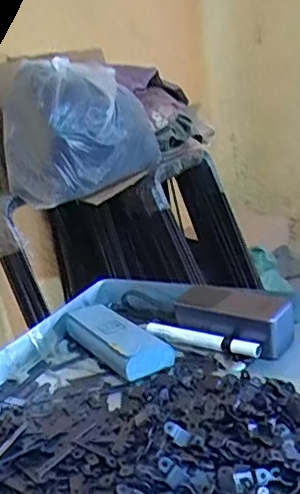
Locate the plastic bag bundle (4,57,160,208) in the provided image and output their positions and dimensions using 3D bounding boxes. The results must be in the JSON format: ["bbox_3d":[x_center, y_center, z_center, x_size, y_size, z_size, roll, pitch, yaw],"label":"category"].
[{"bbox_3d":[-0.187,-0.305,1.520,0.286,0.309,0.279,4,21,28],"label":"plastic bag bundle"}]

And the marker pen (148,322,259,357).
[{"bbox_3d":[0.057,0.104,0.674,0.141,0.019,0.020,5,22,31],"label":"marker pen"}]

